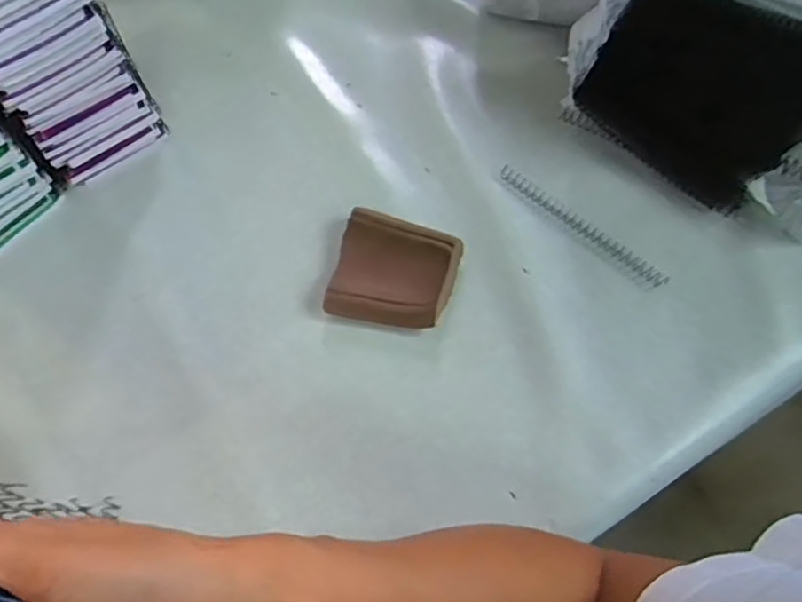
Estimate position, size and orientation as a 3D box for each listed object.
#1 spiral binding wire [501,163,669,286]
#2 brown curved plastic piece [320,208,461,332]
[{"bbox_3d":[0.141,-0.060,0.530,0.154,0.004,0.011,40,73,18],"label":"spiral binding wire"},{"bbox_3d":[-0.004,-0.022,0.513,0.088,0.023,0.083,13,67,8],"label":"brown curved plastic piece"}]

